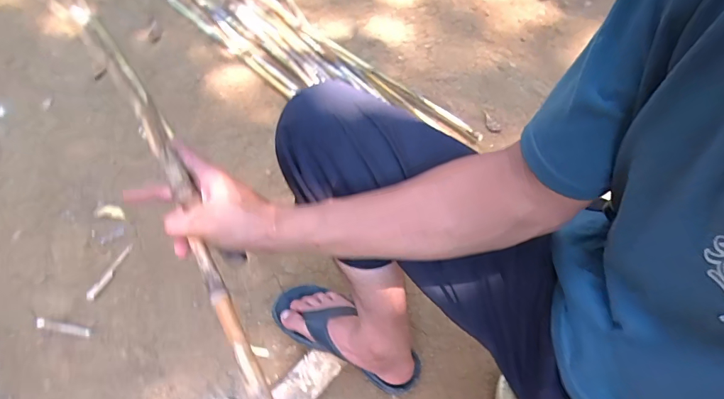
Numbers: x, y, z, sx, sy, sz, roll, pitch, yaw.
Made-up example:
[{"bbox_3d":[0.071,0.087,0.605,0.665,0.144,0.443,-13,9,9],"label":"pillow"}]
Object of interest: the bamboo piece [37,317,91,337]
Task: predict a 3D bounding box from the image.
[{"bbox_3d":[-0.567,0.243,0.778,0.110,0.008,0.018,9,52,8],"label":"bamboo piece"}]

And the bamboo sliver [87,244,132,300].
[{"bbox_3d":[-0.528,0.149,0.858,0.018,0.008,0.133,13,53,11],"label":"bamboo sliver"}]

